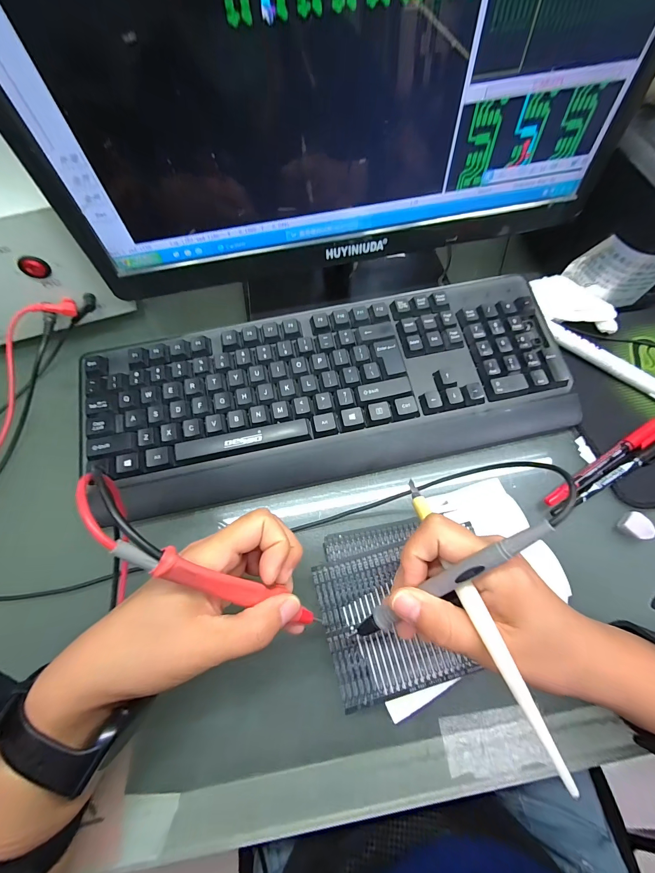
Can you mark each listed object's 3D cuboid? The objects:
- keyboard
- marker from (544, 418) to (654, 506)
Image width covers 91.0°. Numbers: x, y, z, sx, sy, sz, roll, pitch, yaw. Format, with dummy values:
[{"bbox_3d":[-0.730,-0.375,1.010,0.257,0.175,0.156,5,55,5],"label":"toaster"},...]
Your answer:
[{"bbox_3d":[0.004,-0.044,0.297,0.420,0.041,0.153,-12,67,-4],"label":"keyboard"},{"bbox_3d":[0.244,0.021,0.279,0.139,0.014,0.014,-30,70,-11],"label":"marker"}]

